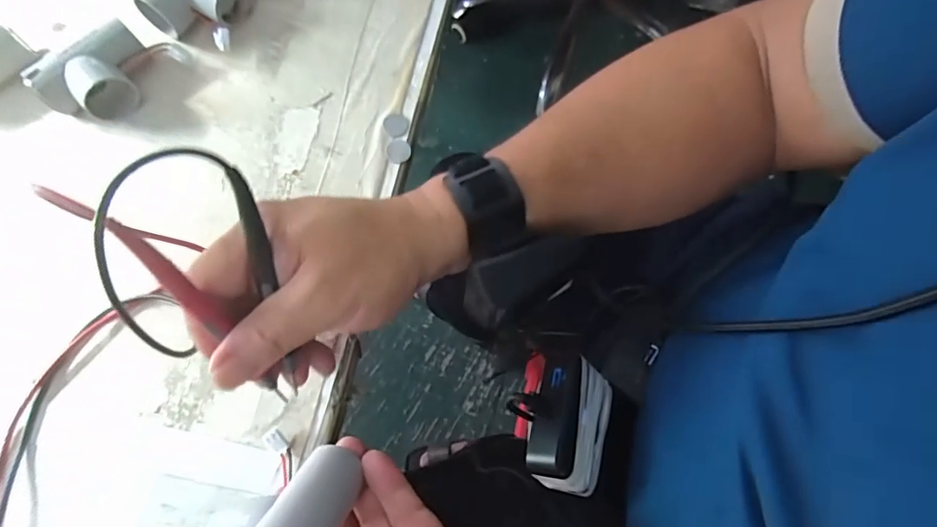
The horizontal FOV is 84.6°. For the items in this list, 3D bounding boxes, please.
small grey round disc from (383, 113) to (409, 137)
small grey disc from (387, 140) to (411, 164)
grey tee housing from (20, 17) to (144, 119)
[{"bbox_3d":[-0.051,-0.099,0.365,0.018,0.004,0.019,0,71,1],"label":"small grey round disc"},{"bbox_3d":[-0.049,-0.079,0.359,0.017,0.004,0.018,0,71,1],"label":"small grey disc"},{"bbox_3d":[-0.259,-0.128,0.364,0.075,0.037,0.055,-38,75,-11],"label":"grey tee housing"}]

